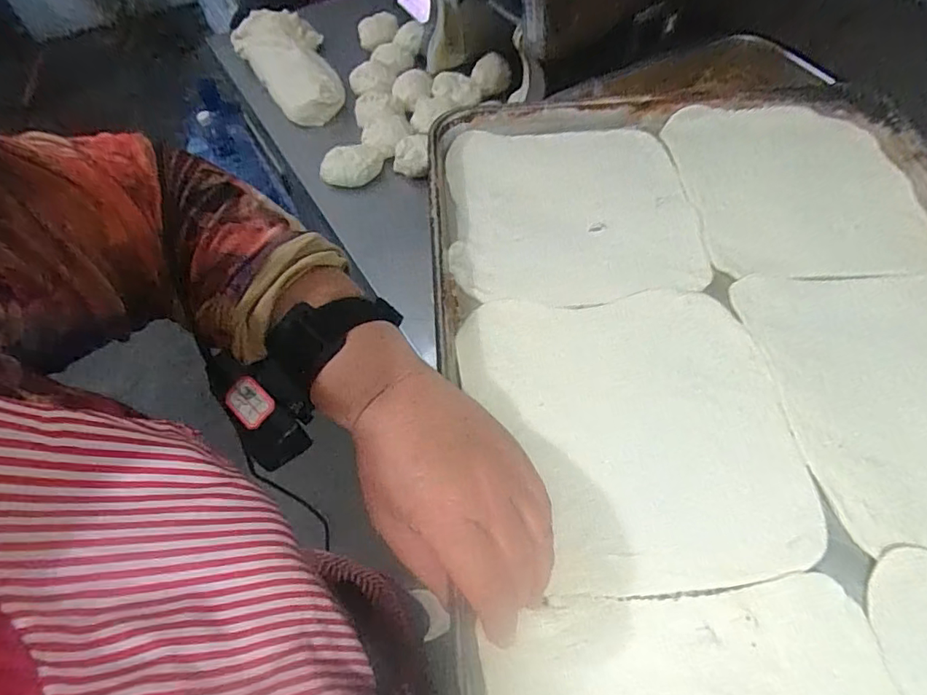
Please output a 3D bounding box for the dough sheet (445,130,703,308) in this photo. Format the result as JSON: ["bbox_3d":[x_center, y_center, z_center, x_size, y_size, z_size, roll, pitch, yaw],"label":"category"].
[{"bbox_3d":[0.086,-0.115,0.420,0.188,0.013,0.188,-2,59,-1],"label":"dough sheet"}]

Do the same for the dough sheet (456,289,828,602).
[{"bbox_3d":[0.101,0.046,0.321,0.189,0.009,0.190,-3,59,-2],"label":"dough sheet"}]

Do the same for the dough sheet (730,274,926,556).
[{"bbox_3d":[0.291,0.030,0.327,0.178,0.012,0.196,-5,59,-3],"label":"dough sheet"}]

